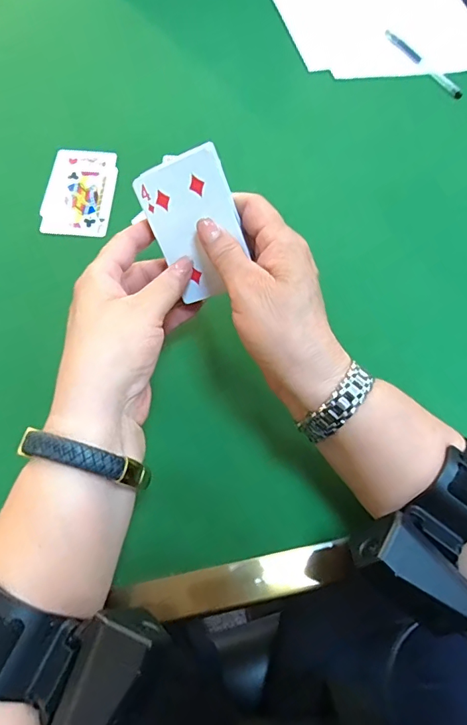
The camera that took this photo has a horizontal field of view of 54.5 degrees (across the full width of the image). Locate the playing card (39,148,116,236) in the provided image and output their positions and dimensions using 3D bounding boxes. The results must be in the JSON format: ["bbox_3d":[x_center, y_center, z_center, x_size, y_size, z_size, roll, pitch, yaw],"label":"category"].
[{"bbox_3d":[-0.144,-0.160,0.425,0.061,0.007,0.105,4,64,-4],"label":"playing card"}]

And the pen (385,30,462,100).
[{"bbox_3d":[0.222,-0.353,0.539,0.012,0.015,0.135,-27,68,-16],"label":"pen"}]

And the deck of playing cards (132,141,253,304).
[{"bbox_3d":[-0.024,-0.088,0.298,0.057,0.088,0.009,-14,23,23],"label":"deck of playing cards"}]

